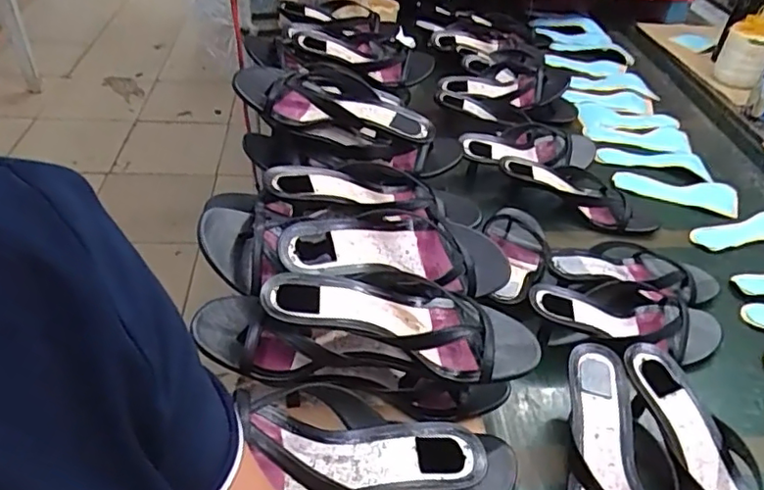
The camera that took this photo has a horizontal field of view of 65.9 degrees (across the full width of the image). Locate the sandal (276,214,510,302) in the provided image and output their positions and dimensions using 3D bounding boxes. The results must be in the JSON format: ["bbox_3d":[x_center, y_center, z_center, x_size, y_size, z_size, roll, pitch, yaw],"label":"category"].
[{"bbox_3d":[0.017,0.008,0.600,0.245,0.045,0.095,5,38,-25],"label":"sandal"}]

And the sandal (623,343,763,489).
[{"bbox_3d":[0.296,0.189,0.542,0.100,0.059,0.213,-4,53,-10],"label":"sandal"}]

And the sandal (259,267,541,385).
[{"bbox_3d":[0.021,0.064,0.532,0.241,0.053,0.089,9,41,5],"label":"sandal"}]

